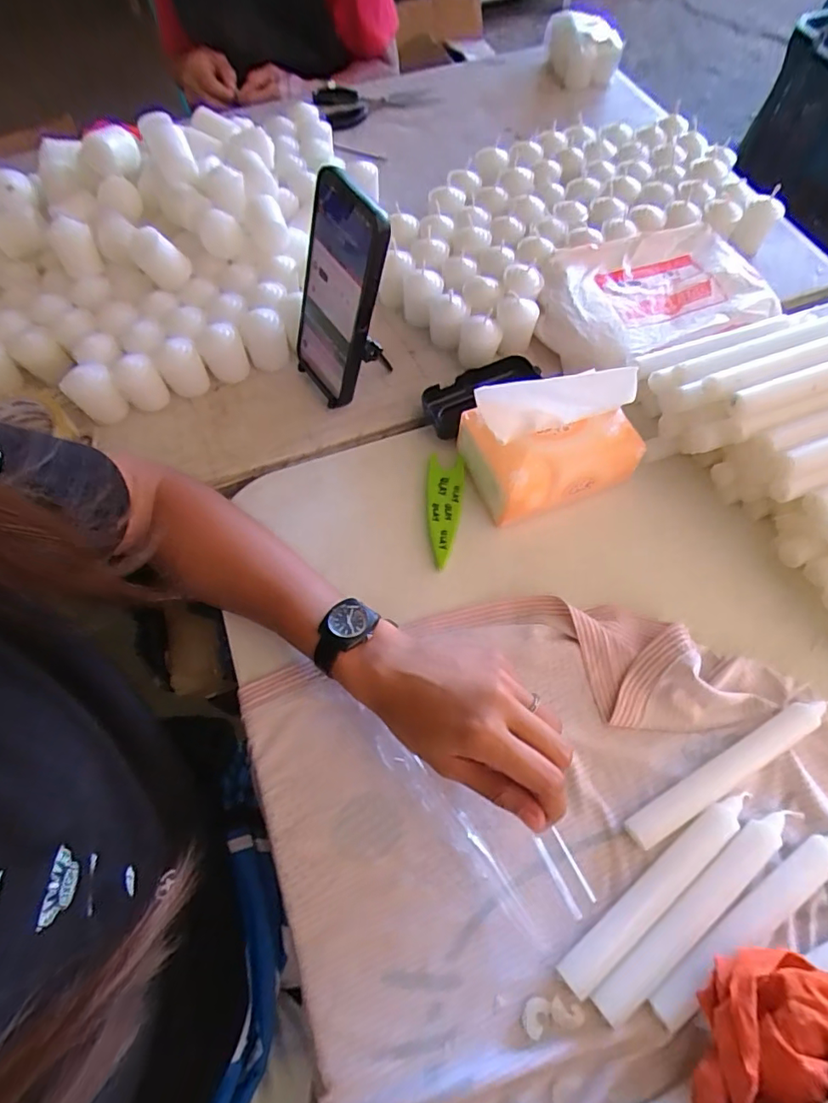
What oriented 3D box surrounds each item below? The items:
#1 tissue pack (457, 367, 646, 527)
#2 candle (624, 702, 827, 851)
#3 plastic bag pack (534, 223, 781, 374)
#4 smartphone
[{"bbox_3d":[0.110,-0.089,0.425,0.127,0.081,0.096,-20,65,-9],"label":"tissue pack"},{"bbox_3d":[0.208,0.142,0.348,0.160,0.014,0.019,-28,67,-12],"label":"candle"},{"bbox_3d":[0.226,-0.242,0.504,0.210,0.036,0.133,-19,65,-8],"label":"plastic bag pack"},{"bbox_3d":[-0.064,-0.201,0.424,0.012,0.168,0.084,-26,72,-32],"label":"smartphone"}]

